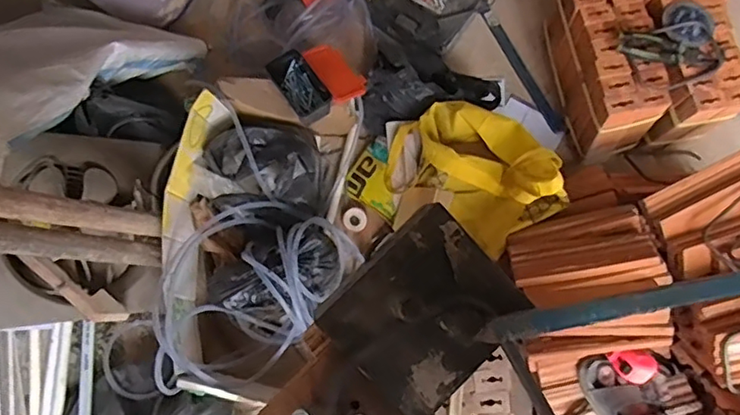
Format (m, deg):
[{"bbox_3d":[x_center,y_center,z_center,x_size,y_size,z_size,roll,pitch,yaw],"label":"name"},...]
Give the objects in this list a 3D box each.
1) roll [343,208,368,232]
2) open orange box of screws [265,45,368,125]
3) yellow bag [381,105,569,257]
[{"bbox_3d":[-0.033,0.027,1.276,0.051,0.011,0.051,0,79,0],"label":"roll"},{"bbox_3d":[-0.105,-0.263,1.157,0.155,0.052,0.151,-31,81,-6],"label":"open orange box of screws"},{"bbox_3d":[0.207,-0.075,1.162,0.350,0.169,0.233,37,81,7],"label":"yellow bag"}]

